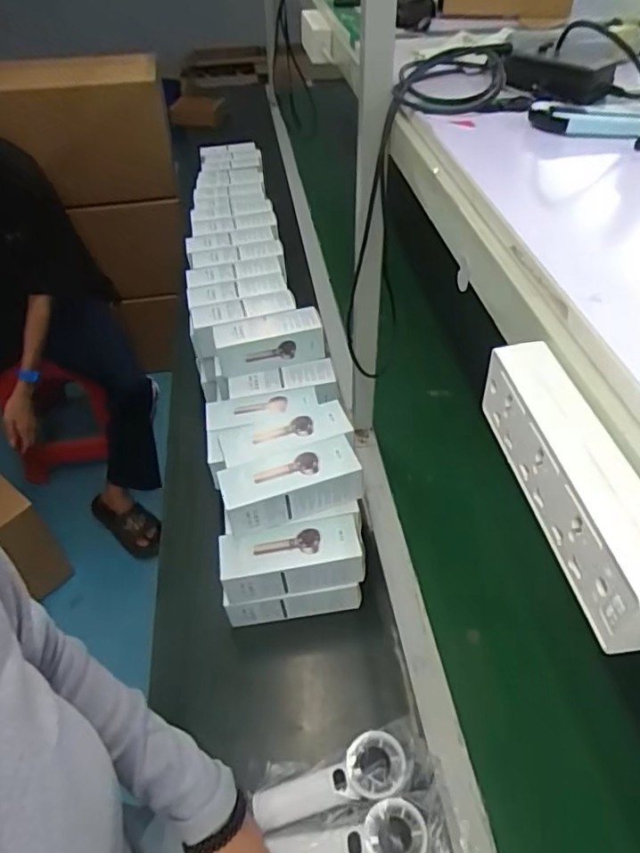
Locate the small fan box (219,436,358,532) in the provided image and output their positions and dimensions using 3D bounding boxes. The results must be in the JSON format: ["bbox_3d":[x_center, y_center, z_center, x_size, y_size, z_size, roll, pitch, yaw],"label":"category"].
[{"bbox_3d":[-0.034,0.072,0.682,0.161,0.061,0.068,-13,47,-12],"label":"small fan box"}]

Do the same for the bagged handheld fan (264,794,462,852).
[{"bbox_3d":[0.044,0.391,0.532,0.172,0.052,0.070,-15,44,11],"label":"bagged handheld fan"}]

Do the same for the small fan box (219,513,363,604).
[{"bbox_3d":[-0.034,0.158,0.680,0.161,0.061,0.058,-7,45,-6],"label":"small fan box"}]

